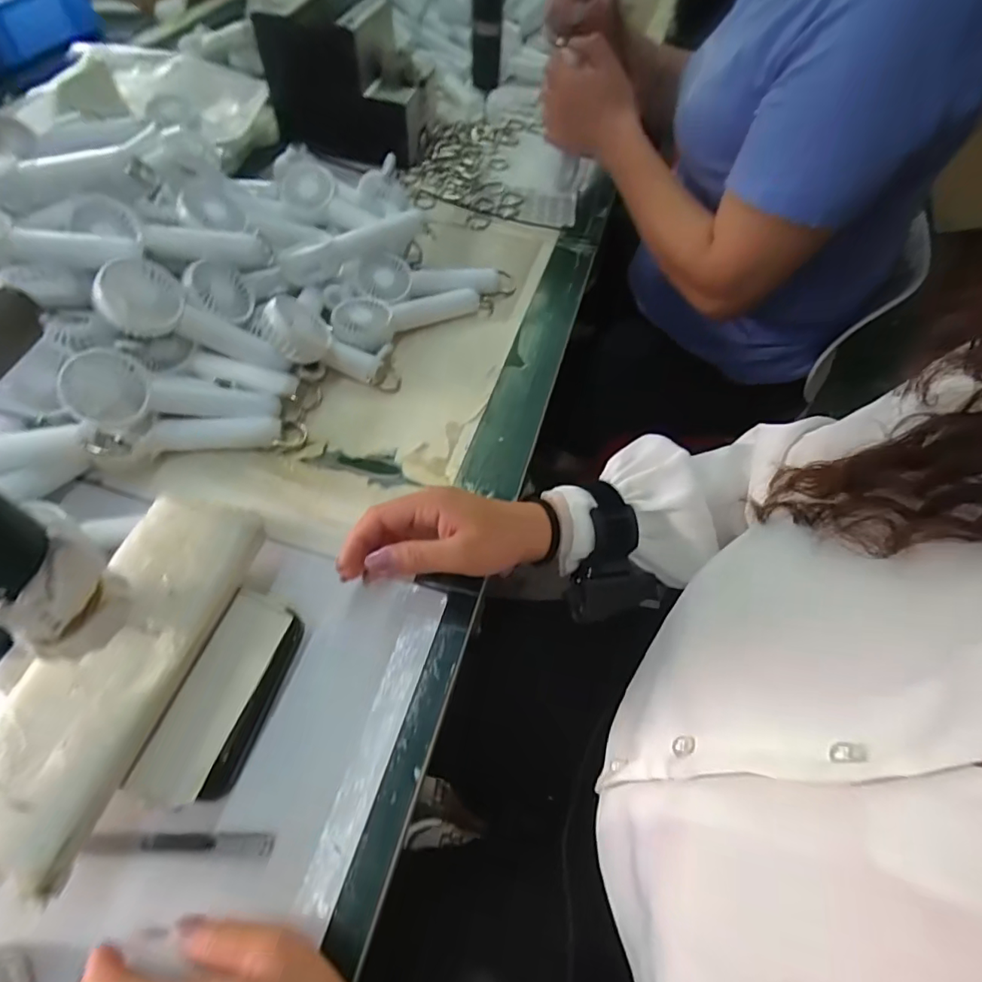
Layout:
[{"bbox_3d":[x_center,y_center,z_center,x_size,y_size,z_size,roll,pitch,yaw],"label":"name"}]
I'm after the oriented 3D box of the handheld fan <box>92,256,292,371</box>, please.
[{"bbox_3d":[-0.242,-0.137,0.440,0.141,0.030,0.051,25,49,-34],"label":"handheld fan"}]

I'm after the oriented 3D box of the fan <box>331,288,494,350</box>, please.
[{"bbox_3d":[-0.072,-0.171,0.519,0.158,0.031,0.057,-13,57,-10],"label":"fan"}]

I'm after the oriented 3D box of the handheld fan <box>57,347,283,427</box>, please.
[{"bbox_3d":[-0.250,-0.074,0.425,0.150,0.030,0.056,5,55,-22],"label":"handheld fan"}]

